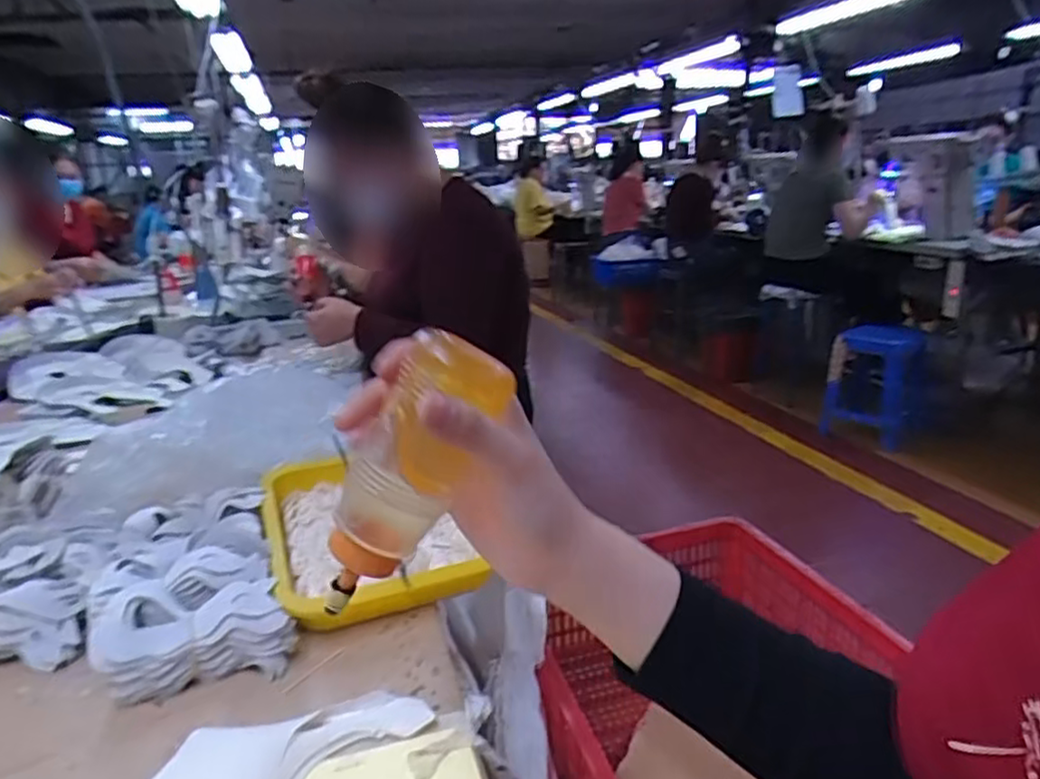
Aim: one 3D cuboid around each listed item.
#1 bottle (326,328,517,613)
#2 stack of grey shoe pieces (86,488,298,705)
[{"bbox_3d":[-0.054,0.039,0.318,0.046,0.133,0.042,29,16,-8],"label":"bottle"},{"bbox_3d":[-0.283,0.162,0.591,0.140,0.062,0.234,-9,20,-25],"label":"stack of grey shoe pieces"}]

